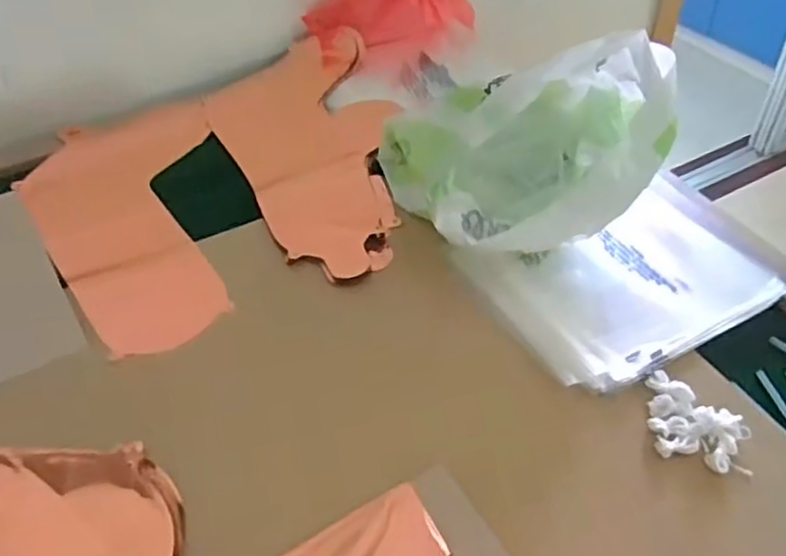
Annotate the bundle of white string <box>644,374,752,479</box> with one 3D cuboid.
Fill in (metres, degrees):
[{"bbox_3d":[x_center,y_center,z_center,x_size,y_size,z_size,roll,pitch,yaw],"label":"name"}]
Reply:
[{"bbox_3d":[0.230,0.106,0.528,0.068,0.018,0.076,7,46,10],"label":"bundle of white string"}]

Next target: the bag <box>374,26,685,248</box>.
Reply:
[{"bbox_3d":[0.140,-0.129,0.668,0.255,0.154,0.198,-29,51,-24],"label":"bag"}]

